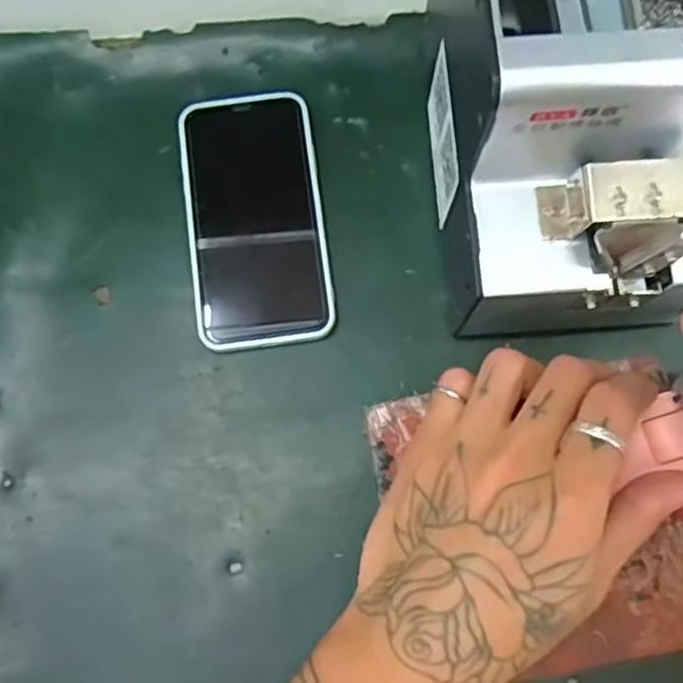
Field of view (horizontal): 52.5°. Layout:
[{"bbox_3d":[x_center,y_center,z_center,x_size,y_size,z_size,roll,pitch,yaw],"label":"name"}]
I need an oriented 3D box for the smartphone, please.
[{"bbox_3d":[-0.048,-0.068,0.387,0.075,0.011,0.143,-8,76,-1],"label":"smartphone"}]

